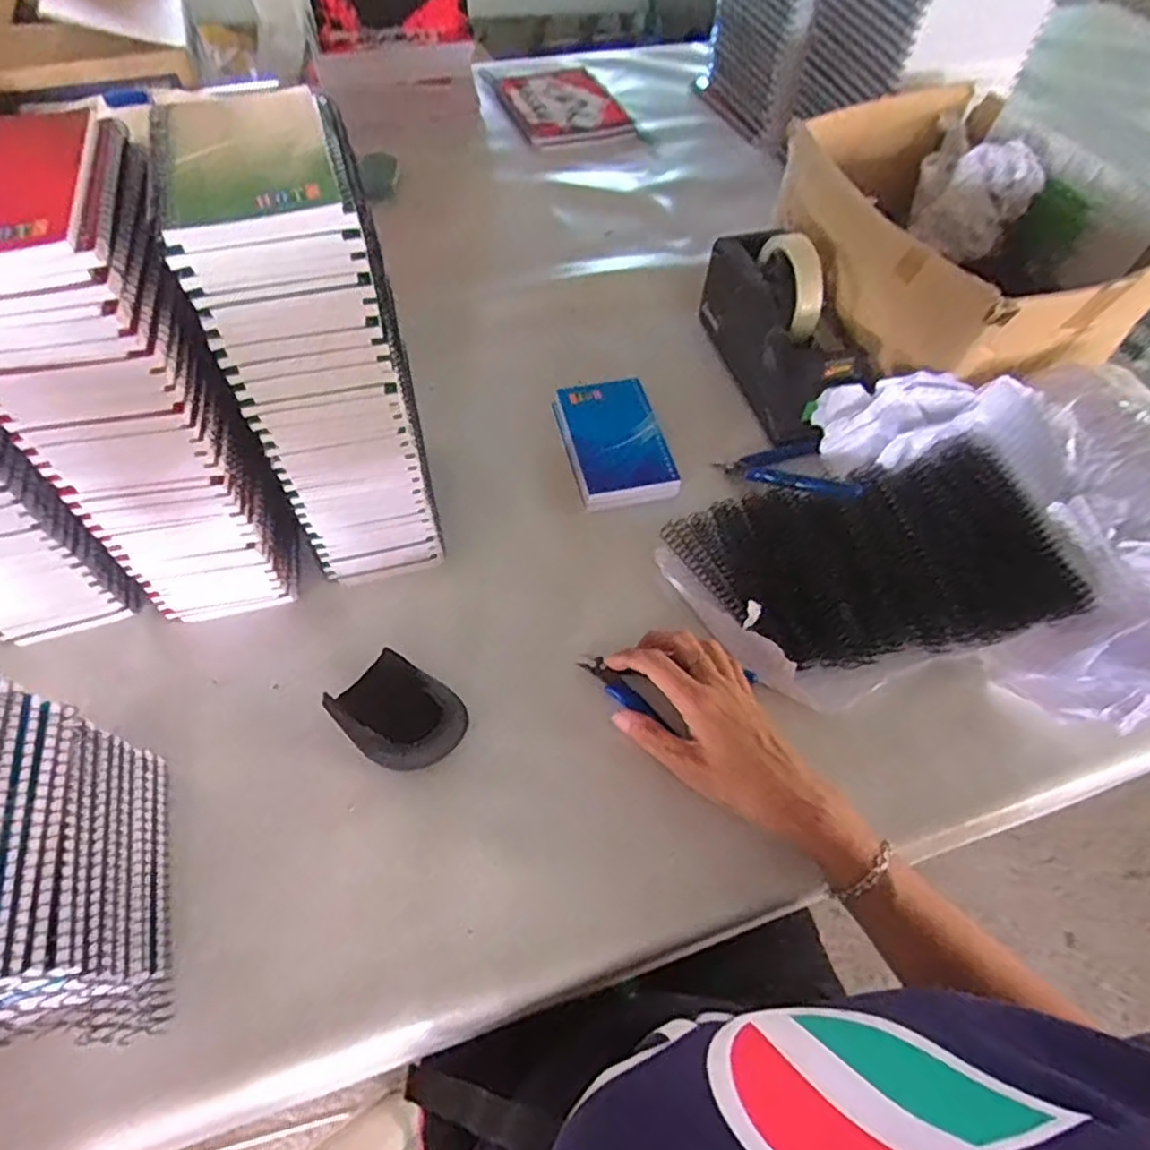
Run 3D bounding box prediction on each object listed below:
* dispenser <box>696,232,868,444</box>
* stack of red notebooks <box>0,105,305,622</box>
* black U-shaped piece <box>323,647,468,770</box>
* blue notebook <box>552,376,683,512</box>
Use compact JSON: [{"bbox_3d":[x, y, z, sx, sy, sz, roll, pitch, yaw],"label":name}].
[{"bbox_3d":[0.187,-0.233,0.623,0.067,0.115,0.204,-16,59,-13],"label":"dispenser"},{"bbox_3d":[-0.264,-0.098,0.426,0.116,0.296,0.123,-20,60,-16],"label":"stack of red notebooks"},{"bbox_3d":[-0.118,0.097,0.467,0.081,0.028,0.064,33,61,18],"label":"black U-shaped piece"},{"bbox_3d":[0.034,-0.120,0.612,0.085,0.023,0.141,-10,58,-10],"label":"blue notebook"}]

